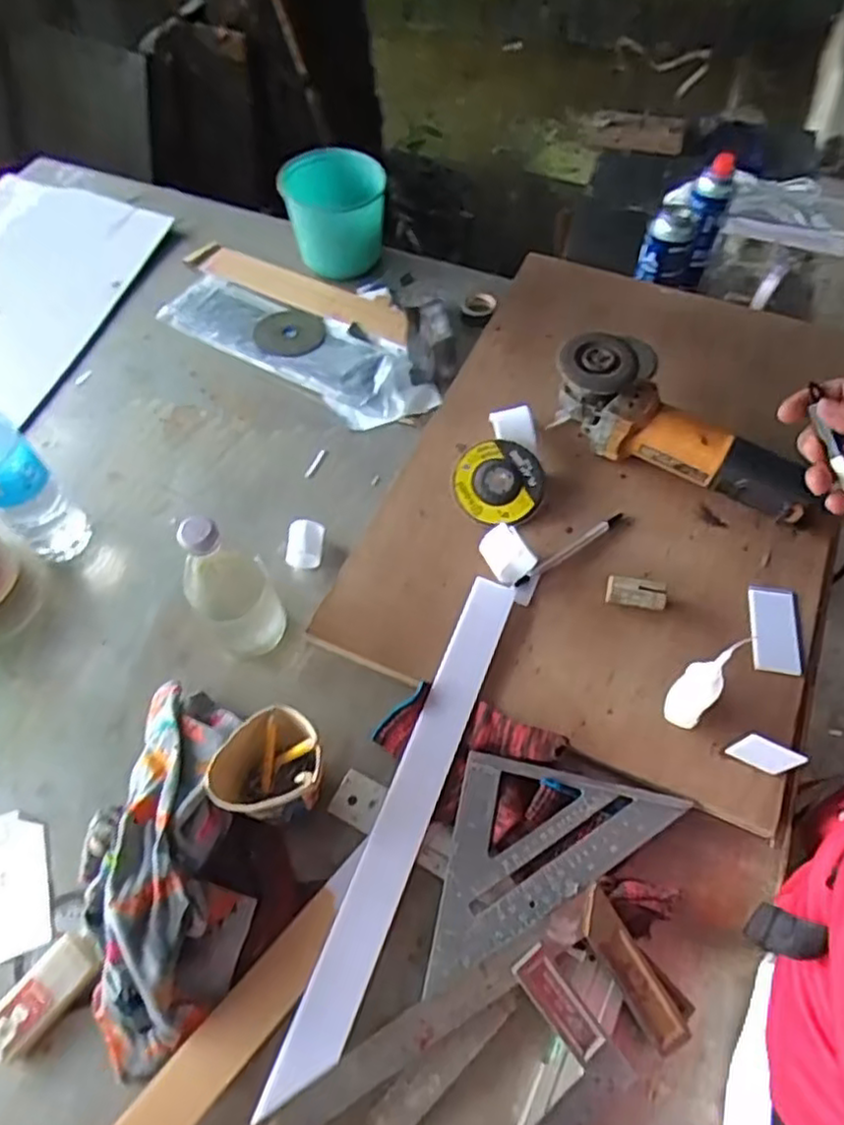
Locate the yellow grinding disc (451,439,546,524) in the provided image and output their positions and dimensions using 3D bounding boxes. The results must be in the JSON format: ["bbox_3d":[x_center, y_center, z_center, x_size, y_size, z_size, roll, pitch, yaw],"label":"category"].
[{"bbox_3d":[0.078,-0.082,0.691,0.089,0.011,0.088,0,78,0],"label":"yellow grinding disc"}]

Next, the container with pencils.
[{"bbox_3d":[-0.112,0.171,0.535,0.080,0.096,0.077,-1,60,2],"label":"container with pencils"}]

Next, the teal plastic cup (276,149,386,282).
[{"bbox_3d":[-0.108,-0.450,0.882,0.124,0.108,0.104,-4,60,1],"label":"teal plastic cup"}]

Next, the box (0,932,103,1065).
[{"bbox_3d":[-0.274,0.315,0.497,0.040,0.018,0.083,34,67,20],"label":"box"}]

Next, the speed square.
[{"bbox_3d":[0.104,0.239,0.515,0.167,0.014,0.163,10,61,9],"label":"speed square"}]

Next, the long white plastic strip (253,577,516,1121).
[{"bbox_3d":[-0.093,0.372,0.445,0.041,0.016,0.859,18,62,13],"label":"long white plastic strip"}]

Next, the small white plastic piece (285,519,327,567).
[{"bbox_3d":[-0.116,-0.017,0.685,0.036,0.038,0.041,1,60,4],"label":"small white plastic piece"}]

